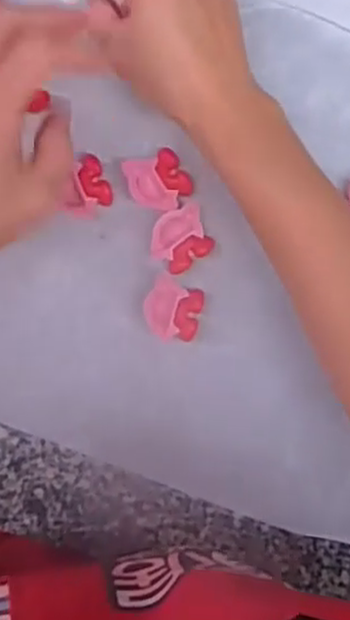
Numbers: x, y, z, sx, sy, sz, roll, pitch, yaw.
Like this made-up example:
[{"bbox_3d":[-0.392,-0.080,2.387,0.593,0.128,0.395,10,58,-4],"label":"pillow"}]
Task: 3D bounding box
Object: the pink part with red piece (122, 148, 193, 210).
[{"bbox_3d":[-0.009,-0.076,0.431,0.035,0.012,0.034,-21,92,-1],"label":"pink part with red piece"}]

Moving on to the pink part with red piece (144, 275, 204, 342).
[{"bbox_3d":[-0.001,0.001,0.433,0.033,0.015,0.034,22,91,-2],"label":"pink part with red piece"}]

